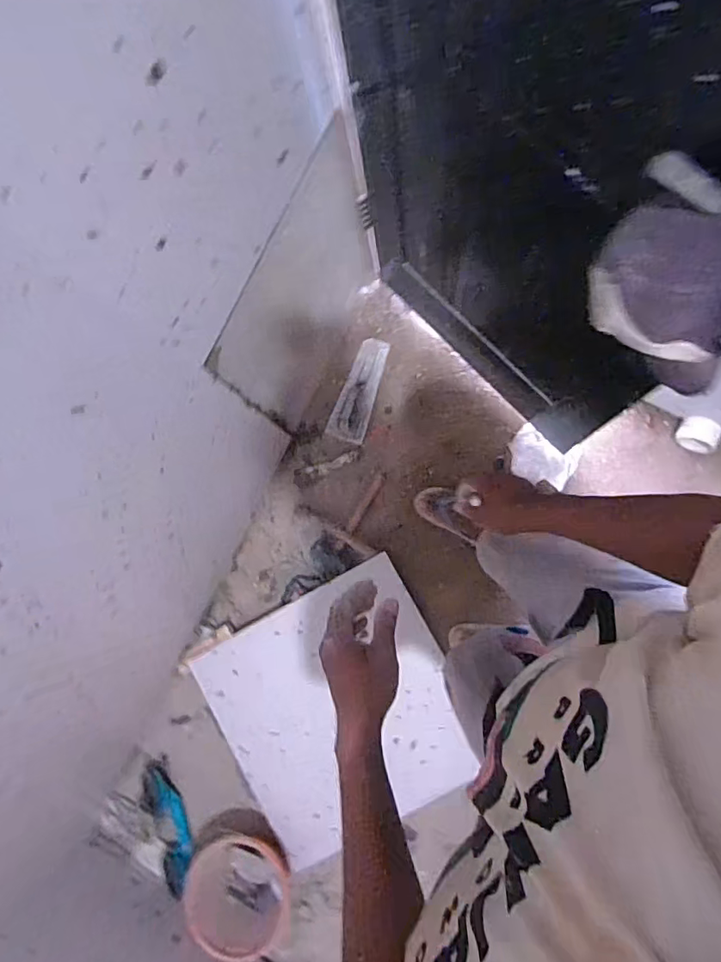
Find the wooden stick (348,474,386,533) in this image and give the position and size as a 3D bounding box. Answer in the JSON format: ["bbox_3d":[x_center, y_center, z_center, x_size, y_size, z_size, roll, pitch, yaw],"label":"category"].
[{"bbox_3d":[0.016,0.060,1.479,0.023,0.011,0.183,33,88,9],"label":"wooden stick"}]

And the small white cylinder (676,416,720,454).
[{"bbox_3d":[0.861,-0.117,1.363,0.089,0.069,0.073,23,87,9],"label":"small white cylinder"}]

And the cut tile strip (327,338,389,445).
[{"bbox_3d":[-0.005,-0.258,1.527,0.105,0.020,0.300,16,86,9],"label":"cut tile strip"}]

